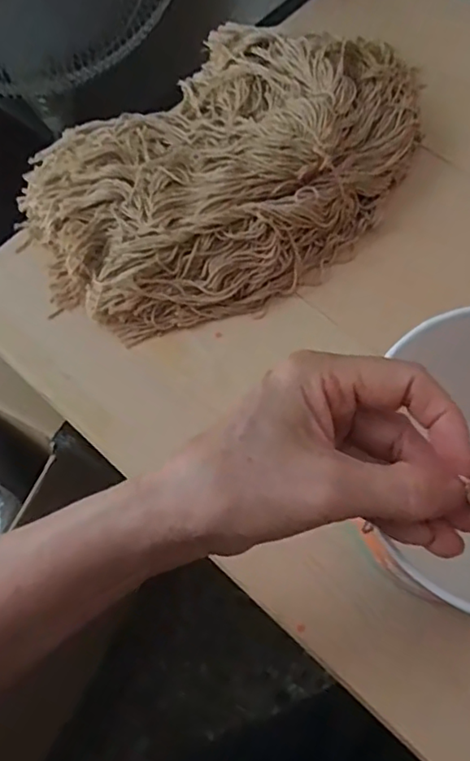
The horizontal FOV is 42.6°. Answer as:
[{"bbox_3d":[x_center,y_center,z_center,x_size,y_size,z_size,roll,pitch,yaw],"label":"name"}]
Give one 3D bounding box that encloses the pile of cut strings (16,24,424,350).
[{"bbox_3d":[0.012,-0.191,0.505,0.382,0.081,0.232,-33,69,-15],"label":"pile of cut strings"}]

